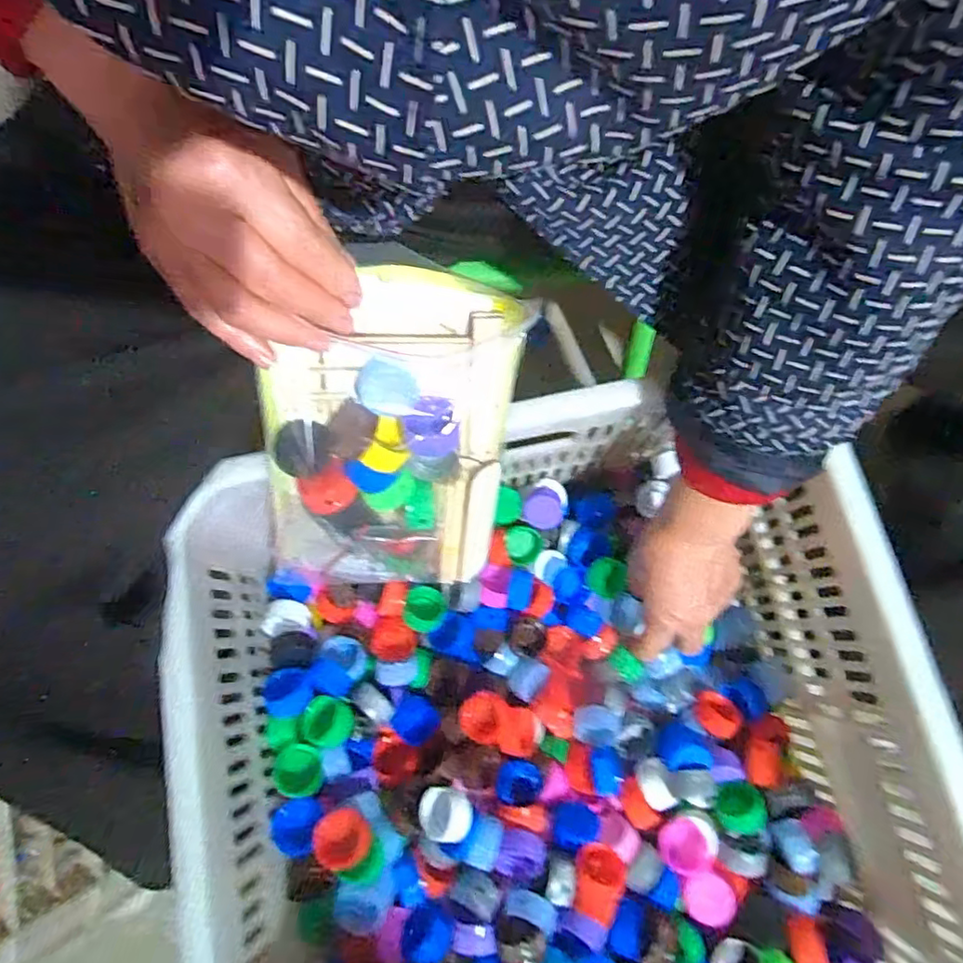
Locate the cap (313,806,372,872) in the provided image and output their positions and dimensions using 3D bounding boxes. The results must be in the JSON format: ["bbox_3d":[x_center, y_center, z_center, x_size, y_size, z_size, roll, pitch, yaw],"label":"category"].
[{"bbox_3d":[-0.092,0.237,0.404,0.037,0.017,0.035,1,50,-1],"label":"cap"}]

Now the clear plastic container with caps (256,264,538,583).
[{"bbox_3d":[-0.054,-0.013,0.358,0.139,0.209,0.032,2,33,-11],"label":"clear plastic container with caps"}]

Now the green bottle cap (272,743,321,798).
[{"bbox_3d":[-0.127,0.200,0.423,0.031,0.008,0.033,5,66,-20],"label":"green bottle cap"}]

